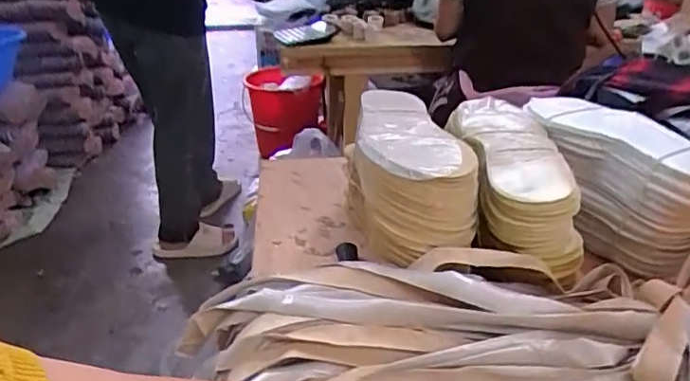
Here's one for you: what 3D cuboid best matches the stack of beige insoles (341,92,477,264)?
[{"bbox_3d":[0.070,-0.030,0.627,0.109,0.096,0.246,-1,29,-2],"label":"stack of beige insoles"}]

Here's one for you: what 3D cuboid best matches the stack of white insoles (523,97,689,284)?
[{"bbox_3d":[0.309,-0.007,0.665,0.110,0.131,0.242,-10,31,-18],"label":"stack of white insoles"}]

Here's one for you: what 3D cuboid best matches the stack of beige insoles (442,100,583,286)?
[{"bbox_3d":[0.182,-0.009,0.618,0.110,0.093,0.217,1,29,2],"label":"stack of beige insoles"}]

